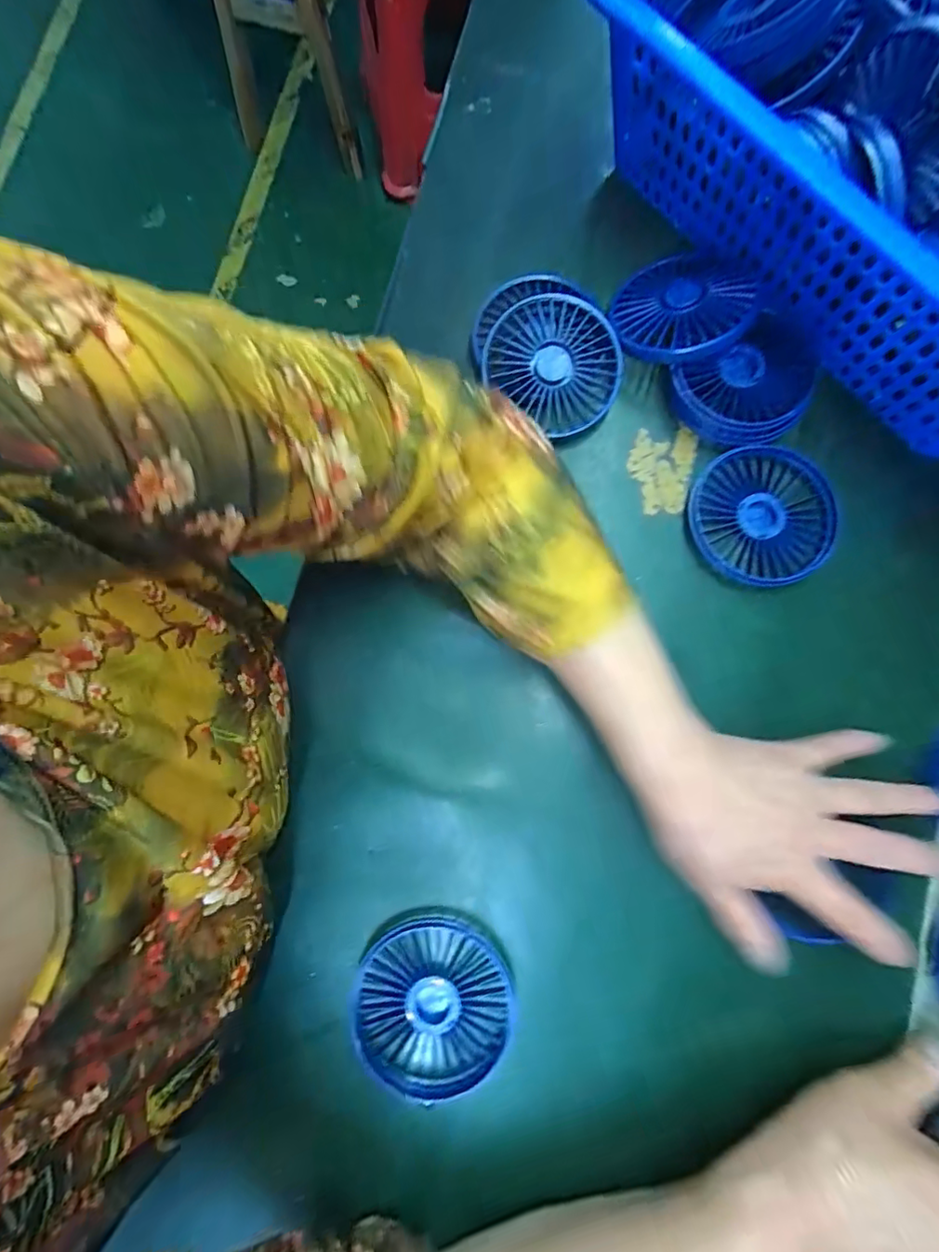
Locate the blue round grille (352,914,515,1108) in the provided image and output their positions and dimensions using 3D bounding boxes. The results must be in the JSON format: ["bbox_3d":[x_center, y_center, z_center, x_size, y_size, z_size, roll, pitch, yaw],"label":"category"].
[{"bbox_3d":[-0.021,0.208,0.293,0.085,0.010,0.087,0,82,0],"label":"blue round grille"}]

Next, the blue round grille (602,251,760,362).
[{"bbox_3d":[0.137,-0.207,0.345,0.085,0.013,0.087,-6,65,13],"label":"blue round grille"}]

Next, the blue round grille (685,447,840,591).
[{"bbox_3d":[0.182,-0.069,0.336,0.085,0.012,0.087,0,82,0],"label":"blue round grille"}]

